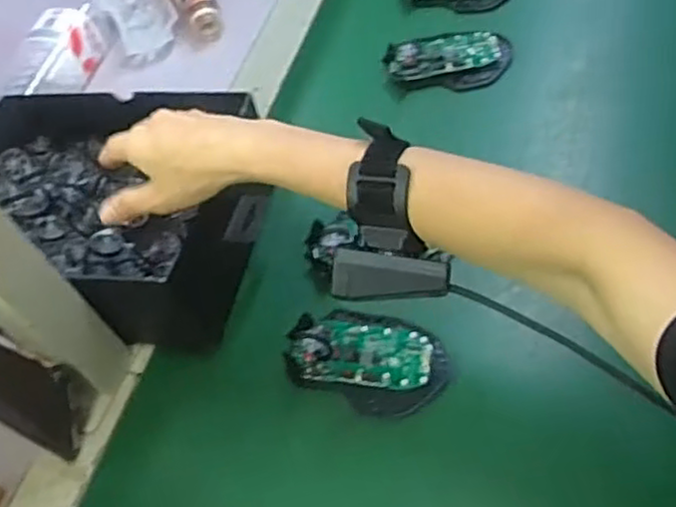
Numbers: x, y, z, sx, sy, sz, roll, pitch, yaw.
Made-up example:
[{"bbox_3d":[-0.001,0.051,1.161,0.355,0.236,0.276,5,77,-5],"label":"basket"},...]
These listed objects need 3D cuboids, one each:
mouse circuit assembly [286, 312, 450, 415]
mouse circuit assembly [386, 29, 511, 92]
[{"bbox_3d":[0.021,0.073,0.509,0.113,0.017,0.071,13,57,11],"label":"mouse circuit assembly"},{"bbox_3d":[0.105,-0.179,0.673,0.112,0.028,0.070,-7,56,-3],"label":"mouse circuit assembly"}]

